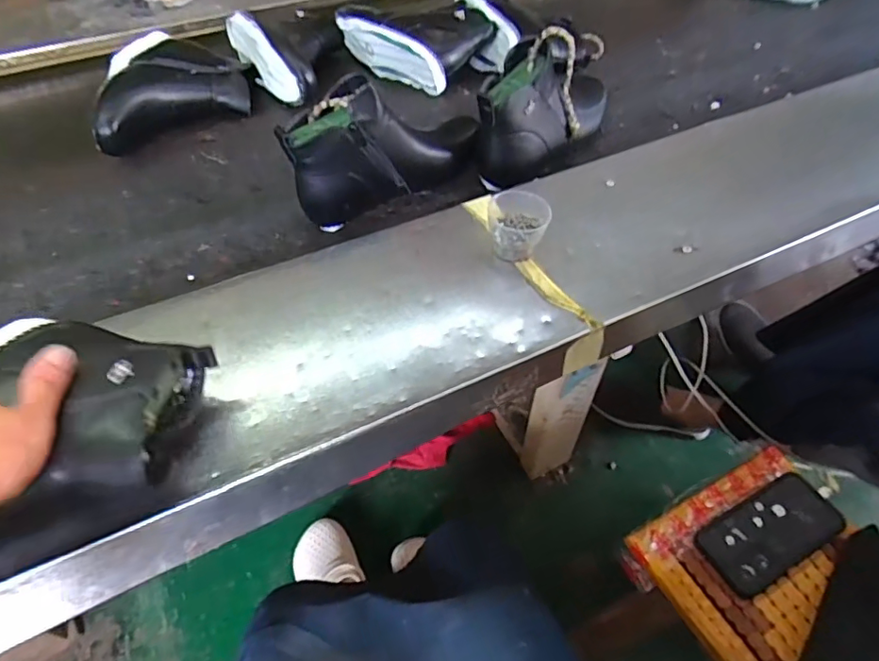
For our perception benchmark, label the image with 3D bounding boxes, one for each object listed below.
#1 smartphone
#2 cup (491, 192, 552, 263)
[{"bbox_3d":[0.381,0.229,0.628,0.171,0.016,0.079,-23,55,-19],"label":"smartphone"},{"bbox_3d":[0.085,-0.113,0.586,0.059,0.055,0.072,5,51,3],"label":"cup"}]

